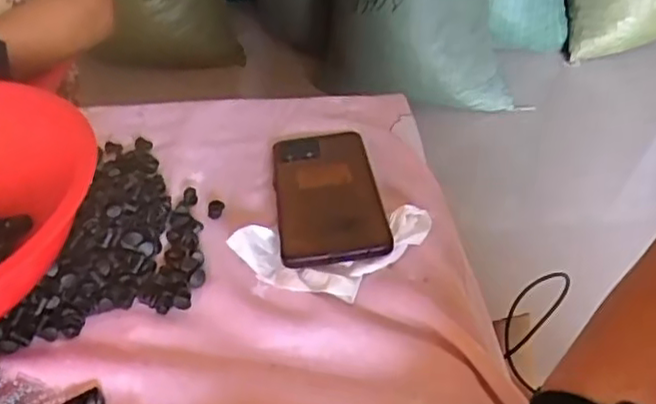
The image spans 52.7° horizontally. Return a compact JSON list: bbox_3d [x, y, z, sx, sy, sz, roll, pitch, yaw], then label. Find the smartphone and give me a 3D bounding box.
[{"bbox_3d":[-0.001,-0.011,0.493,0.077,0.013,0.160,-7,40,-3],"label":"smartphone"}]

